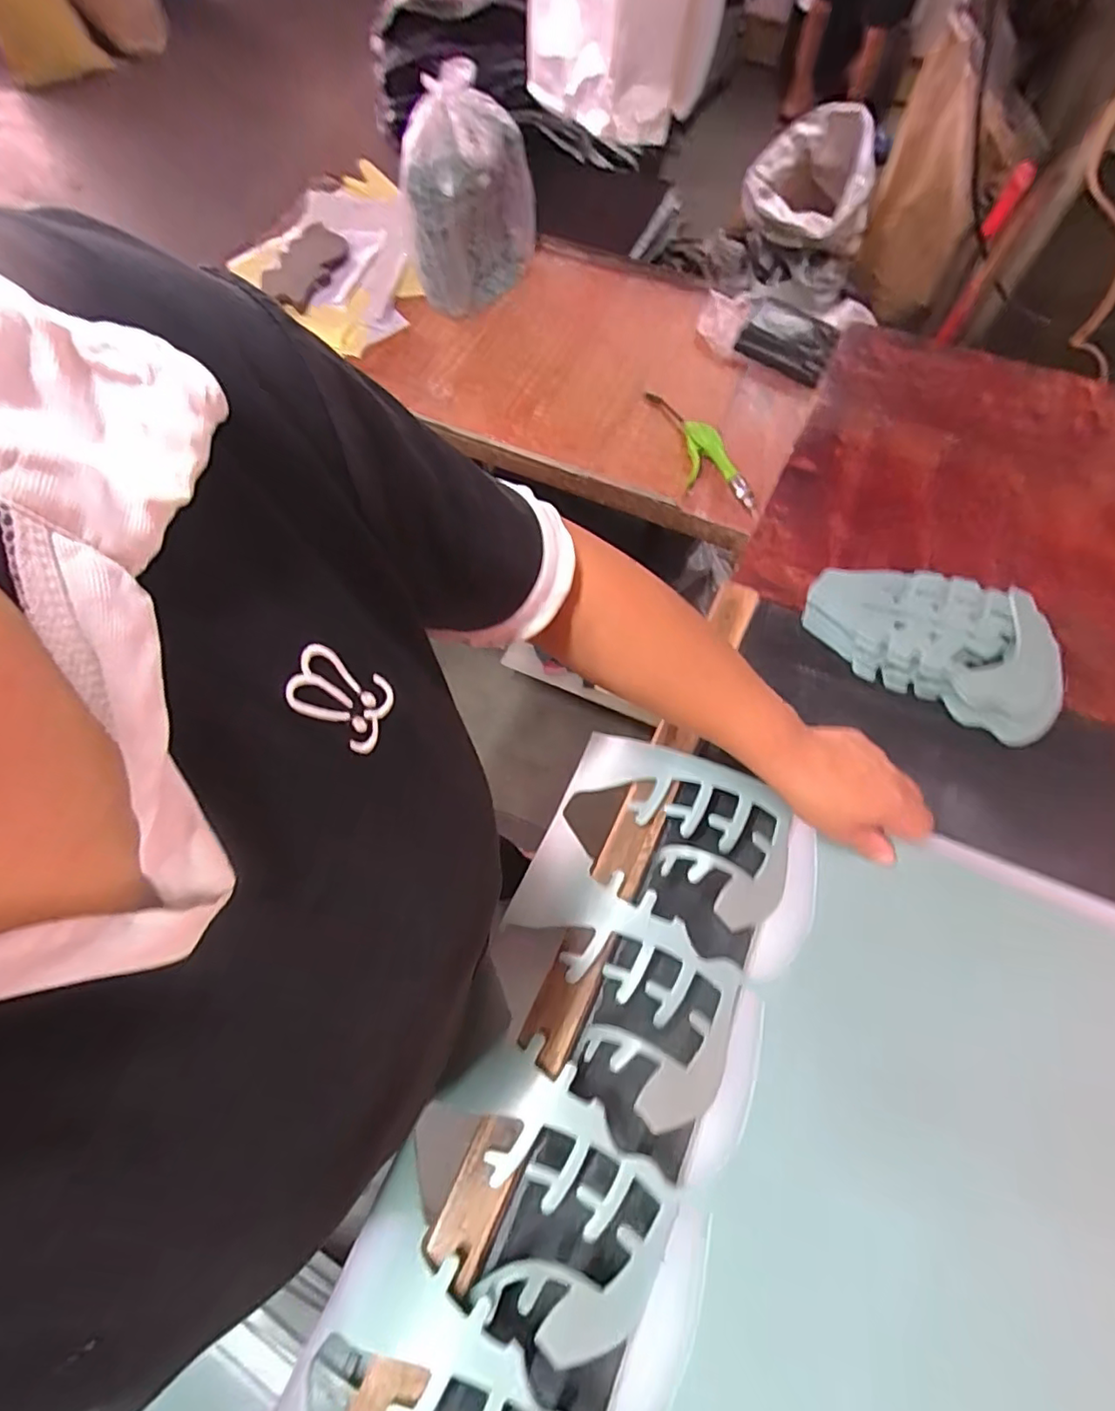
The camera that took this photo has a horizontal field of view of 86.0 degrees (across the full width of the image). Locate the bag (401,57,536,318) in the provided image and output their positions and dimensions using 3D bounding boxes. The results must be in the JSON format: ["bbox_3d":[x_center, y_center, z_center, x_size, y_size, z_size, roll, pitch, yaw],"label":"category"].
[{"bbox_3d":[-0.141,-0.792,0.938,0.196,0.256,0.212,-3,69,-1],"label":"bag"}]

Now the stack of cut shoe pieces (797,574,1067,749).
[{"bbox_3d":[0.324,-0.063,0.518,0.200,0.024,0.132,32,72,11],"label":"stack of cut shoe pieces"}]

